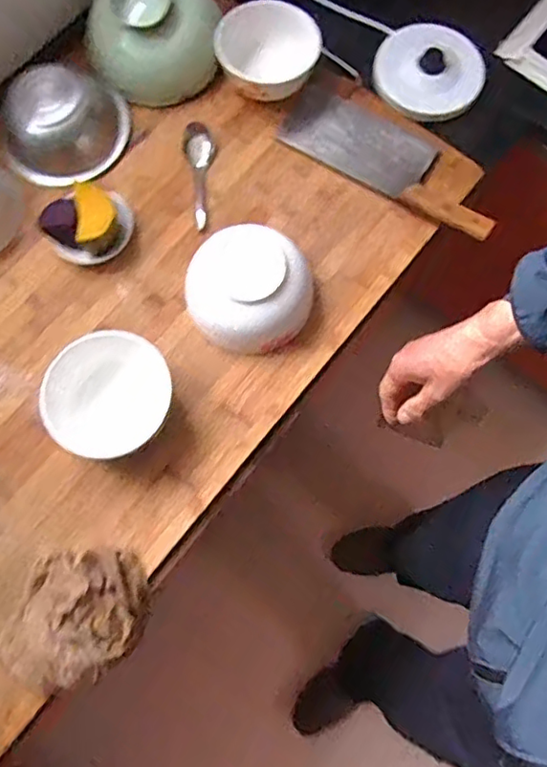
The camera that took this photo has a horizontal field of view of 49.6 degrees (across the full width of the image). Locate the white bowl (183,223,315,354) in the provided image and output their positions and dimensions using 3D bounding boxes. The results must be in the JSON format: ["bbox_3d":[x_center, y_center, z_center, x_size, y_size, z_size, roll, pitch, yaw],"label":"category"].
[{"bbox_3d":[-0.027,-0.110,0.667,0.140,0.070,0.135,0,75,-1],"label":"white bowl"}]

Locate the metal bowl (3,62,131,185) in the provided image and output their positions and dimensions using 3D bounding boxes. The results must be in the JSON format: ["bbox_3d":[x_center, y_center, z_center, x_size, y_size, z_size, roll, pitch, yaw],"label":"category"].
[{"bbox_3d":[-0.259,-0.326,0.725,0.150,0.067,0.141,0,75,-1],"label":"metal bowl"}]

